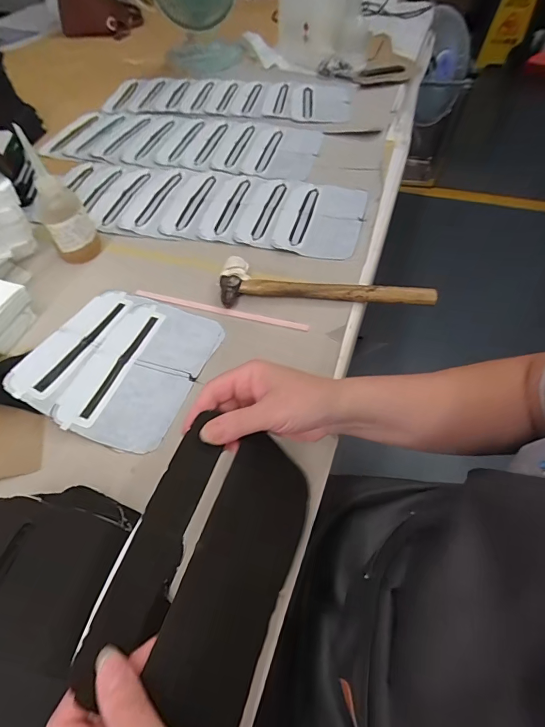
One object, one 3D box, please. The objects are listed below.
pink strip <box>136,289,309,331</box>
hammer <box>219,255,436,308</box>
[{"bbox_3d":[-0.073,-0.073,0.515,0.247,0.007,0.010,14,55,13],"label":"pink strip"},{"bbox_3d":[0.072,-0.105,0.517,0.280,0.027,0.068,3,53,5],"label":"hammer"}]

